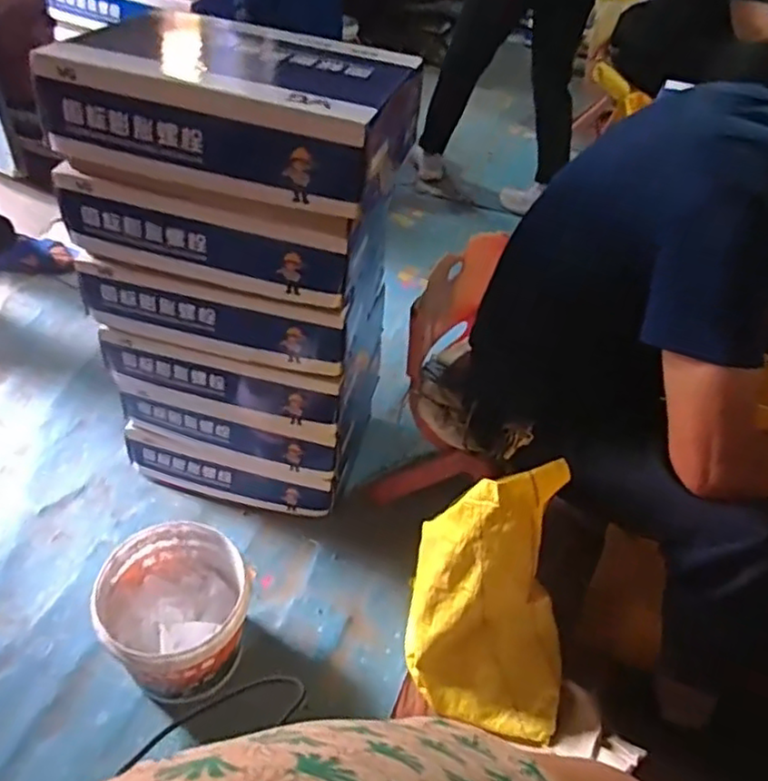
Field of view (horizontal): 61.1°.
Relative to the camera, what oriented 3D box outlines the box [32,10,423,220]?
[{"bbox_3d":[-0.177,-0.371,0.840,0.400,0.121,0.273,13,45,7],"label":"box"}]

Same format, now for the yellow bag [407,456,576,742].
[{"bbox_3d":[0.165,0.293,0.880,0.236,0.446,0.148,17,45,11],"label":"yellow bag"}]

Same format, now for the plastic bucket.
[{"bbox_3d":[-0.310,0.344,0.988,0.201,0.183,0.208,3,44,-3],"label":"plastic bucket"}]

